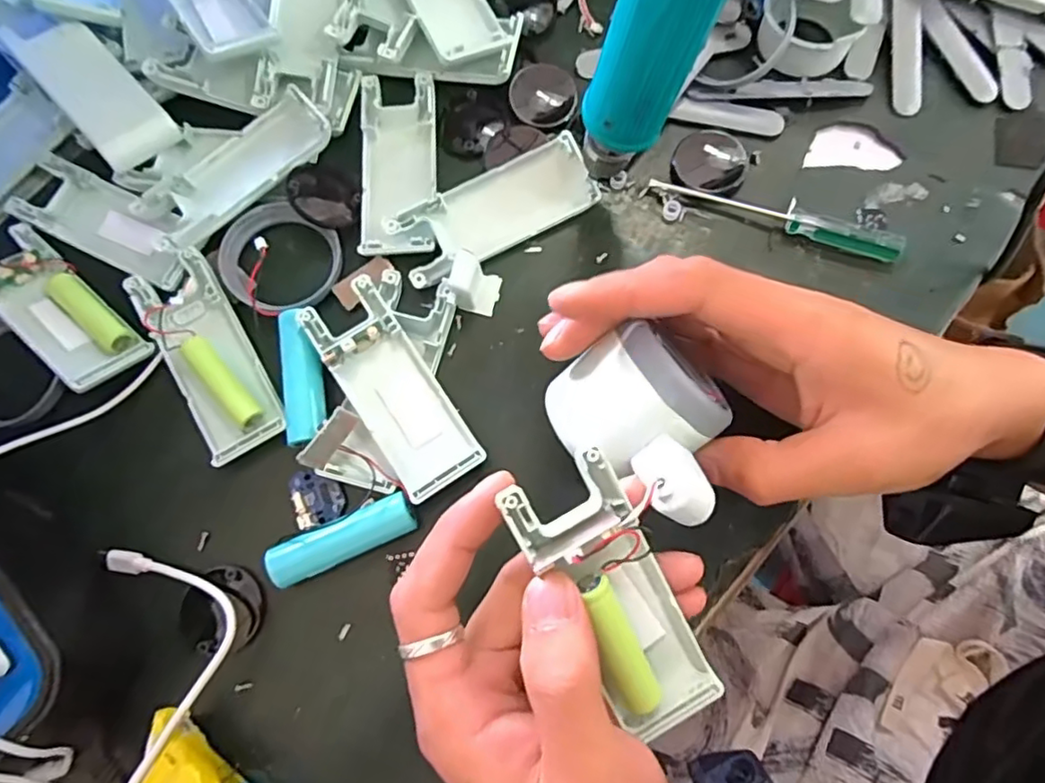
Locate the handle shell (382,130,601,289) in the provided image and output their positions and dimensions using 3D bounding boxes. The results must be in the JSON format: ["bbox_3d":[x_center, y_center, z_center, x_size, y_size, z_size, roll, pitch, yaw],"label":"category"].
[{"bbox_3d":[-0.015,-0.093,0.316,0.102,0.015,0.039,-27,77,-5],"label":"handle shell"}]

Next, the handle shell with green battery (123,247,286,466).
[{"bbox_3d":[-0.153,-0.017,0.303,0.038,0.013,0.102,-29,77,-6],"label":"handle shell with green battery"}]

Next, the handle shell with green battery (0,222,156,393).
[{"bbox_3d":[-0.232,-0.043,0.305,0.104,0.016,0.037,40,80,10],"label":"handle shell with green battery"}]

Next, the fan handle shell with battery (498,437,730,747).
[{"bbox_3d":[0.034,0.070,0.213,0.038,0.018,0.101,-32,104,-7],"label":"fan handle shell with battery"}]

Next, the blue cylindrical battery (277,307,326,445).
[{"bbox_3d":[-0.104,-0.007,0.297,0.020,0.015,0.063,-9,76,-1],"label":"blue cylindrical battery"}]

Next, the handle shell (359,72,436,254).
[{"bbox_3d":[-0.066,-0.120,0.325,0.040,0.011,0.102,-4,76,0],"label":"handle shell"}]

